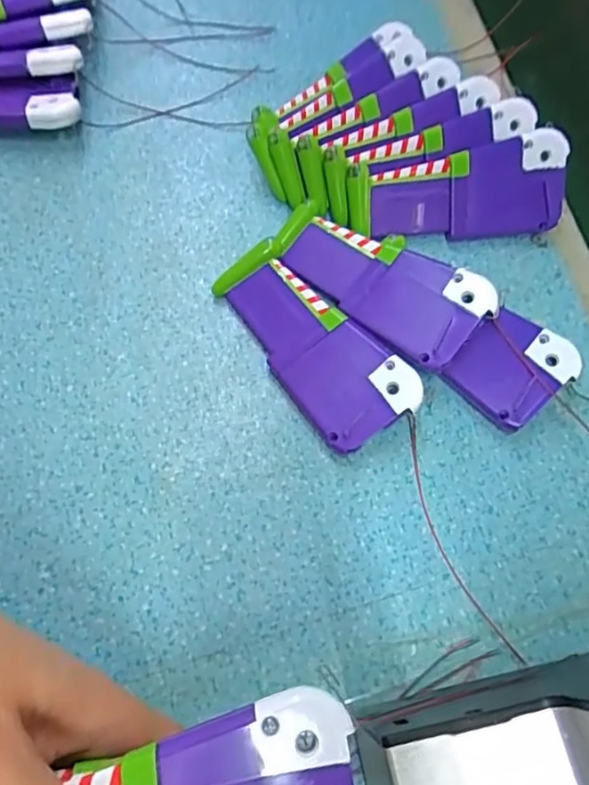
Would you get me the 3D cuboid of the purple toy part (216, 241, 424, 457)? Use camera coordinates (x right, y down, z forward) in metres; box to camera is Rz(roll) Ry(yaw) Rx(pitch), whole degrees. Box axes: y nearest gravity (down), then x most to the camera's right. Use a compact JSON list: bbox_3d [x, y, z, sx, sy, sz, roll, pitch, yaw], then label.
[{"bbox_3d":[0.009,-0.026,0.299,0.052,0.010,0.117,-39,71,0],"label":"purple toy part"}]

